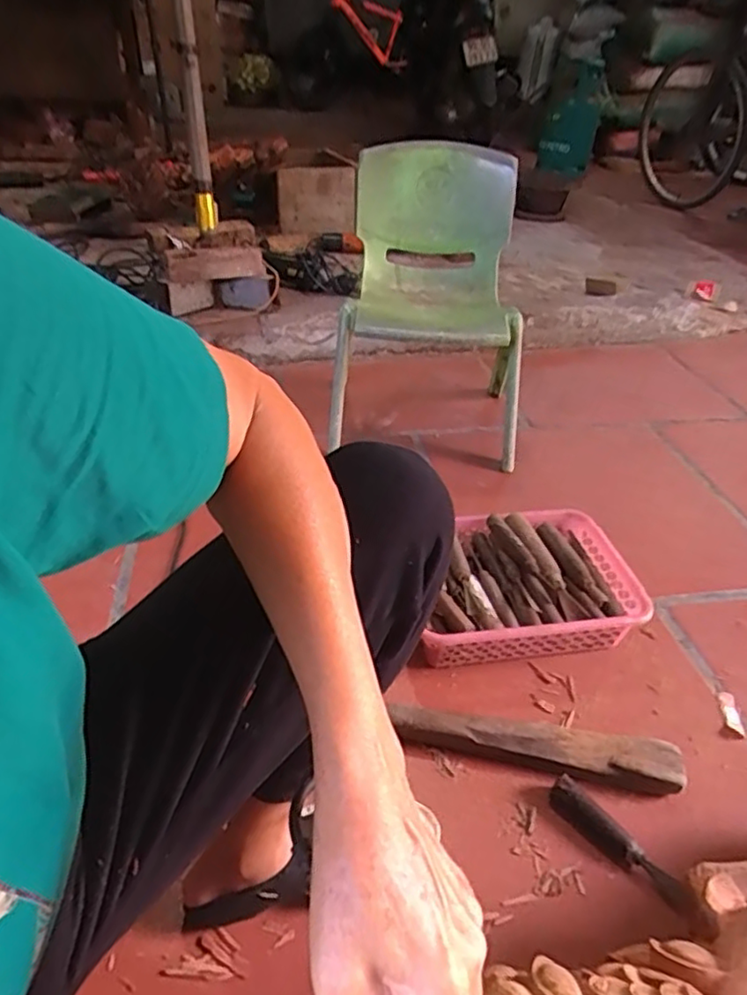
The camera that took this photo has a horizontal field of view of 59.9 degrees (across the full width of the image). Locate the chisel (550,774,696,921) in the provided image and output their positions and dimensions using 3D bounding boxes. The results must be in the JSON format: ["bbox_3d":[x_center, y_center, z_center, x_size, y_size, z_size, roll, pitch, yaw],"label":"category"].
[{"bbox_3d":[0.246,0.345,0.646,0.028,0.024,0.156,-26,45,-33],"label":"chisel"}]

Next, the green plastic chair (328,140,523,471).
[{"bbox_3d":[0.113,-0.341,1.182,0.327,0.497,0.318,5,36,3],"label":"green plastic chair"}]

